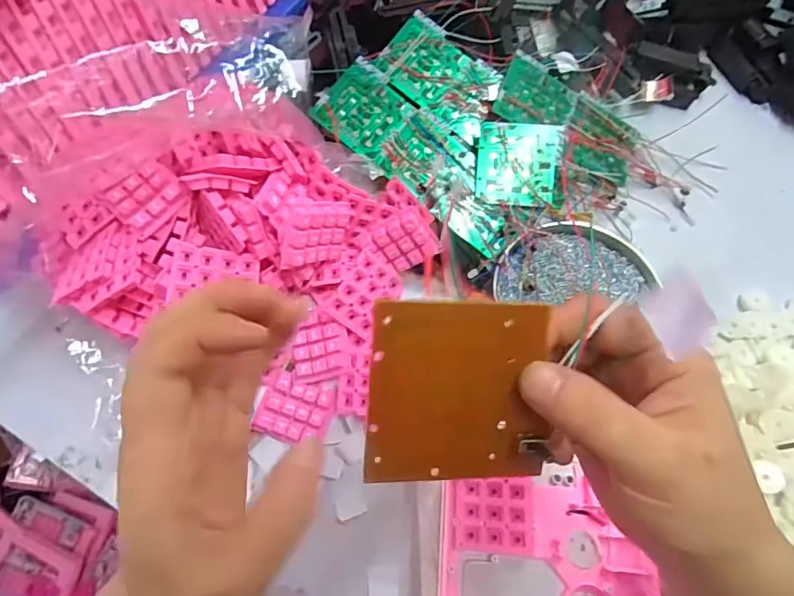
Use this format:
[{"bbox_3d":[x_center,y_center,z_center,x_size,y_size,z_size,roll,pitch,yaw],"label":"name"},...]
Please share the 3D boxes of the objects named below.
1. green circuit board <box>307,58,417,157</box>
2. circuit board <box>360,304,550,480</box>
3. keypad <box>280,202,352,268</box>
[{"bbox_3d":[-0.030,-0.168,0.421,0.069,0.004,0.071,40,81,1],"label":"green circuit board"},{"bbox_3d":[0.025,0.037,0.180,0.070,0.004,0.071,2,102,-10],"label":"circuit board"},{"bbox_3d":[-0.060,-0.048,0.356,0.011,0.047,0.058,25,25,31],"label":"keypad"}]

